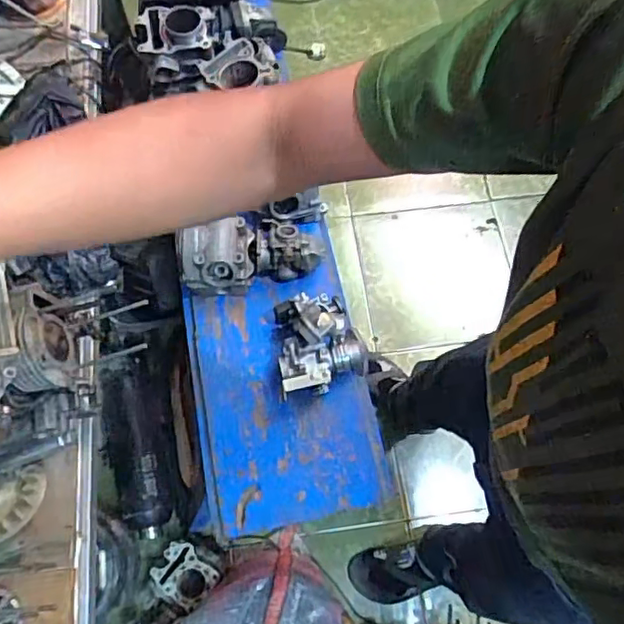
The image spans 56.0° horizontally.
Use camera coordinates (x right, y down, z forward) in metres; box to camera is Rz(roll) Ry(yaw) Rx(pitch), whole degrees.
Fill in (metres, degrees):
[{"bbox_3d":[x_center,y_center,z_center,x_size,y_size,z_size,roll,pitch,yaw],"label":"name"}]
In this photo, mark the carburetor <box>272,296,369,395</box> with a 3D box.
[{"bbox_3d":[0.015,0.041,0.931,0.137,0.099,0.156,-5,70,-4],"label":"carburetor"}]

